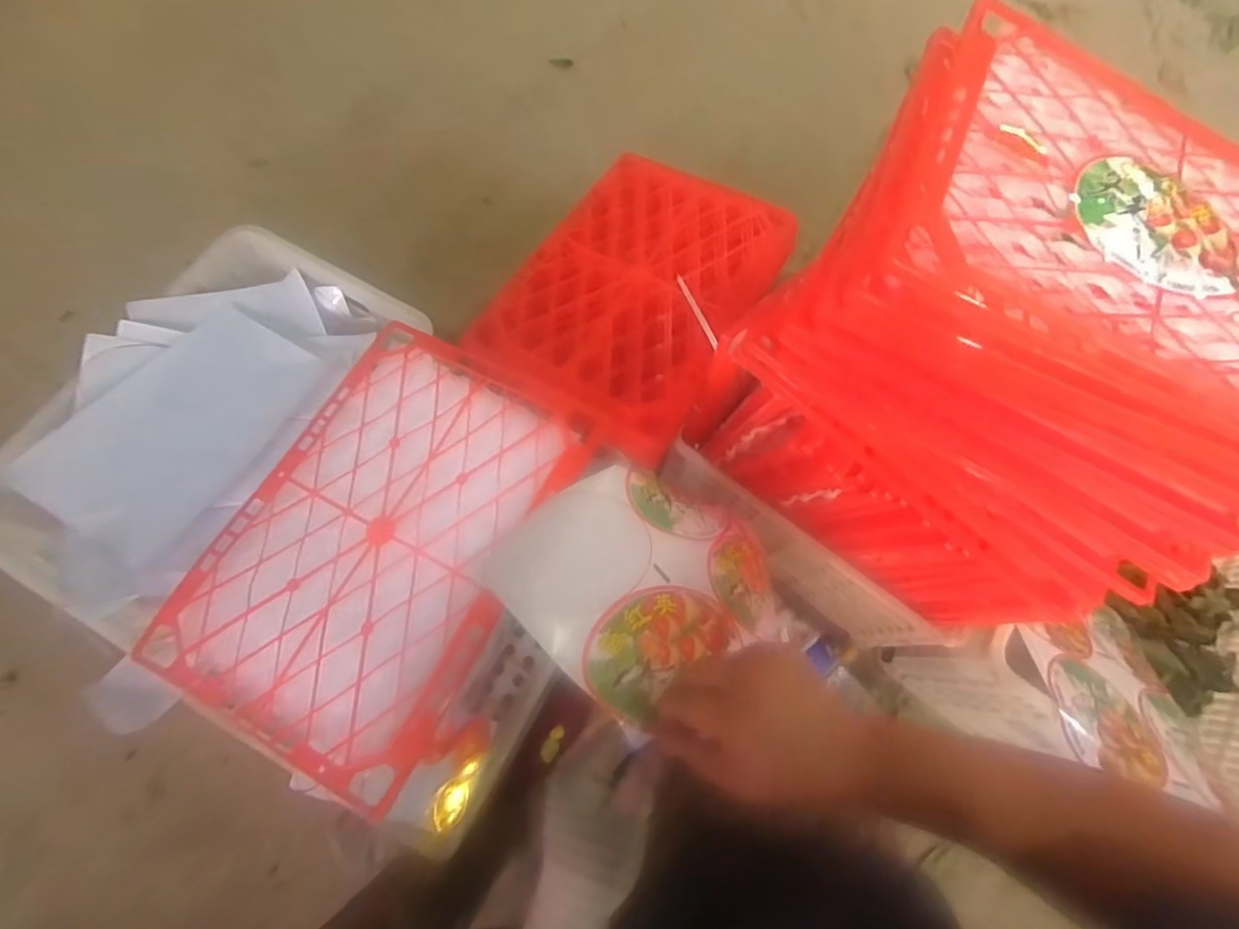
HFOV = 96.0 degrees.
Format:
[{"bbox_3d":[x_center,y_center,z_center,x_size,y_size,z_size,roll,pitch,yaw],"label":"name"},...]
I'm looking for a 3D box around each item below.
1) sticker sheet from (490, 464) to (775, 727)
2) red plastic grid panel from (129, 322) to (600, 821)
[{"bbox_3d":[0.034,0.090,0.508,0.199,0.017,0.293,44,37,14],"label":"sticker sheet"},{"bbox_3d":[-0.235,0.073,0.549,0.279,0.053,0.412,28,73,7],"label":"red plastic grid panel"}]

